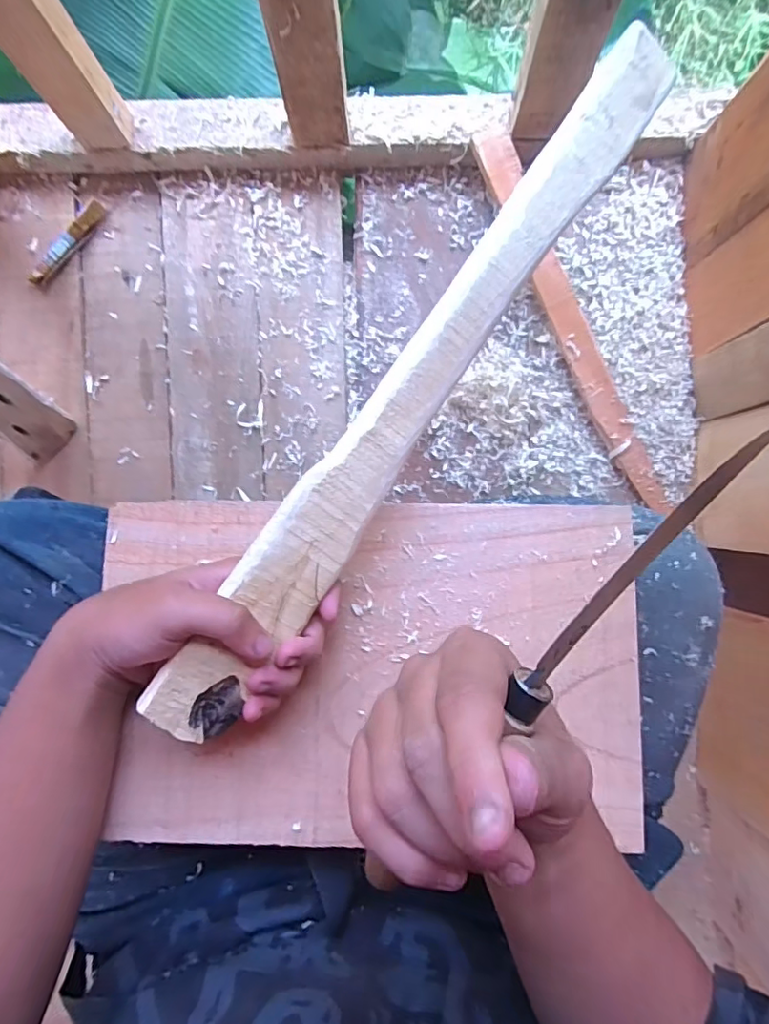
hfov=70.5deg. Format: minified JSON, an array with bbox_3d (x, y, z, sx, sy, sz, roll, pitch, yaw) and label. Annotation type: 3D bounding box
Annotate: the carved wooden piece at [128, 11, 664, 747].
[{"bbox_3d":[0.032,-0.092,0.314,0.043,0.020,0.490,34,81,2],"label":"carved wooden piece"}]

